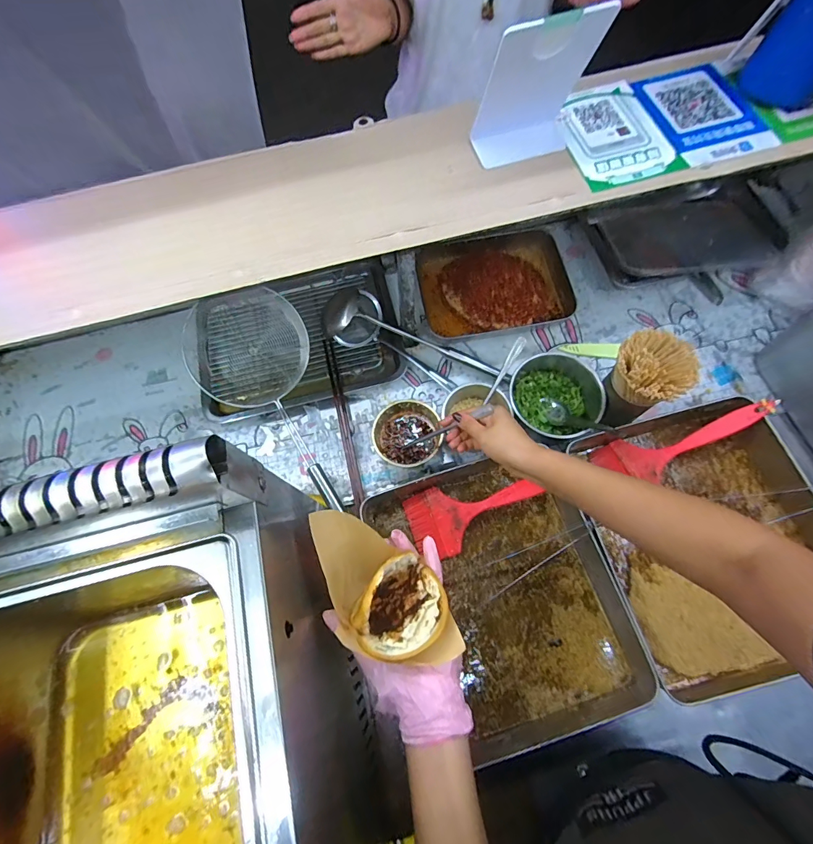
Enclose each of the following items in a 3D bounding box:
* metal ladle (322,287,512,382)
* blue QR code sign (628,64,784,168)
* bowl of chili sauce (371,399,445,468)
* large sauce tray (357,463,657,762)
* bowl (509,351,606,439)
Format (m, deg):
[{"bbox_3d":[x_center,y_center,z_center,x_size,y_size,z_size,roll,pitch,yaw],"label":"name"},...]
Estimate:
[{"bbox_3d":[0.008,-0.143,0.669,0.309,0.063,0.081,18,72,9],"label":"metal ladle"},{"bbox_3d":[0.374,-0.400,0.515,0.122,0.009,0.171,-14,70,-3],"label":"blue QR code sign"},{"bbox_3d":[0.001,0.022,0.622,0.100,0.054,0.097,-1,70,2],"label":"bowl of chili sauce"},{"bbox_3d":[0.118,0.222,0.546,0.275,0.045,0.343,-21,71,-5],"label":"large sauce tray"},{"bbox_3d":[0.222,-0.036,0.614,0.128,0.071,0.136,-1,70,2],"label":"bowl"}]

